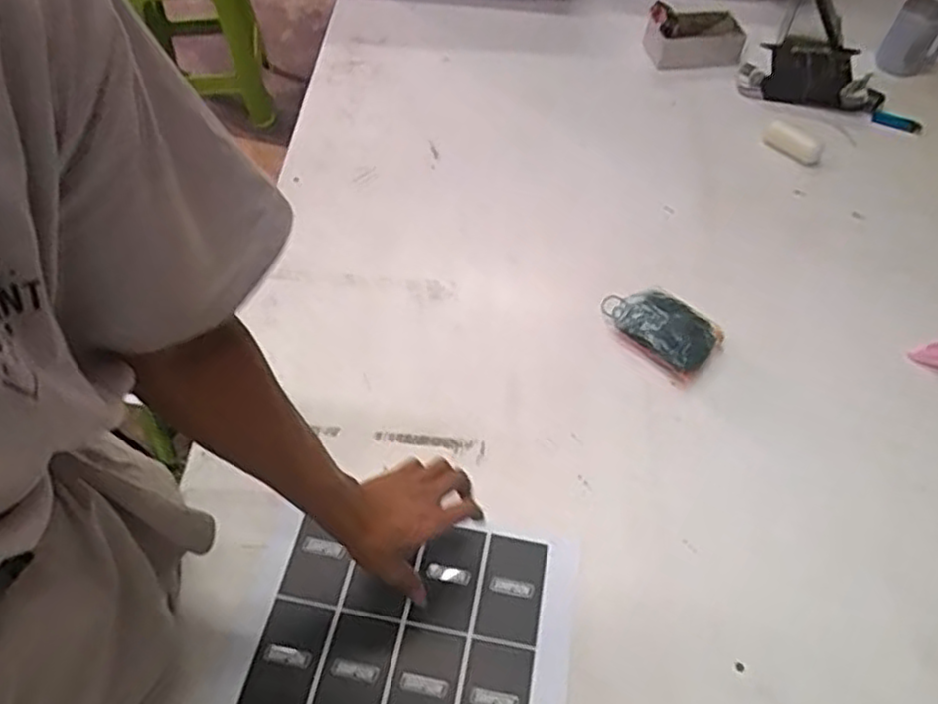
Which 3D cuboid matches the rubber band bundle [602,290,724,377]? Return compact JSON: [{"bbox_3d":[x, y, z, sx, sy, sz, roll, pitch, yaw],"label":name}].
[{"bbox_3d":[0.251,-0.035,0.951,0.094,0.041,0.160,-35,61,-26],"label":"rubber band bundle"}]

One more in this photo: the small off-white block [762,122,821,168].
[{"bbox_3d":[0.549,-0.353,1.222,0.096,0.032,0.044,38,59,24],"label":"small off-white block"}]

